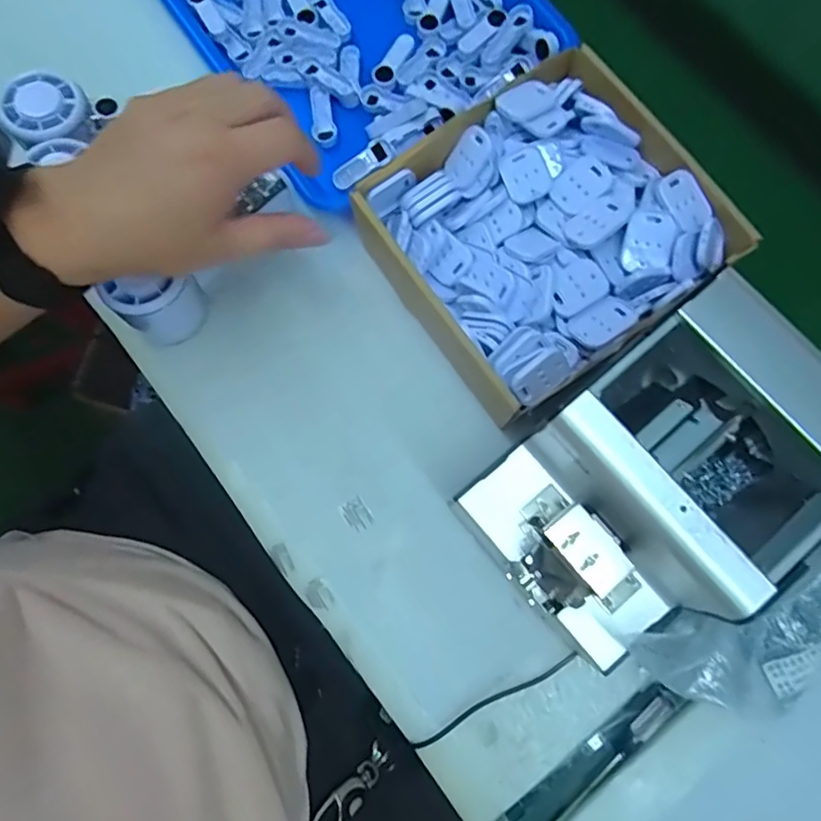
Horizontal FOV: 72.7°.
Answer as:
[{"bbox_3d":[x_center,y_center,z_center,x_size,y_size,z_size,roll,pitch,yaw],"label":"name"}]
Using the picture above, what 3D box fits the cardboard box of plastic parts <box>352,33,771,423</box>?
[{"bbox_3d":[0.088,-0.118,0.386,0.205,0.068,0.190,-35,81,-7],"label":"cardboard box of plastic parts"}]

